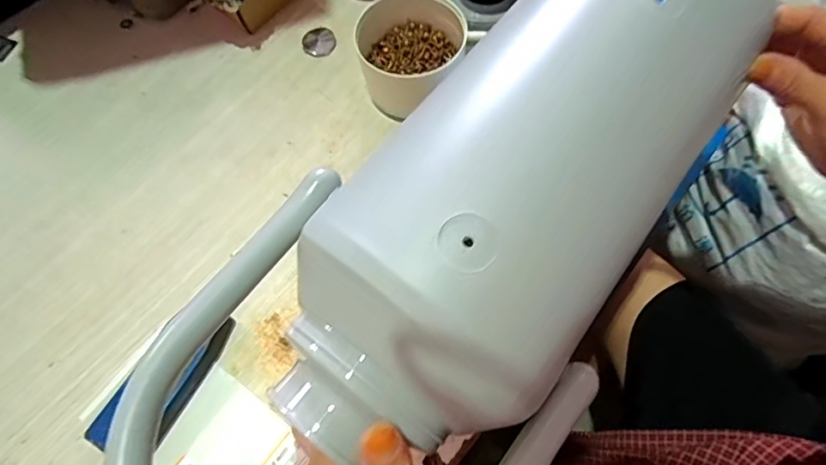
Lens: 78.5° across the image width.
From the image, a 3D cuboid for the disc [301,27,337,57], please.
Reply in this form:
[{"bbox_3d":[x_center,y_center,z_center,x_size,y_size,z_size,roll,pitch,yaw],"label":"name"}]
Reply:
[{"bbox_3d":[-0.109,-0.223,0.591,0.039,0.005,0.041,-1,69,2],"label":"disc"}]

